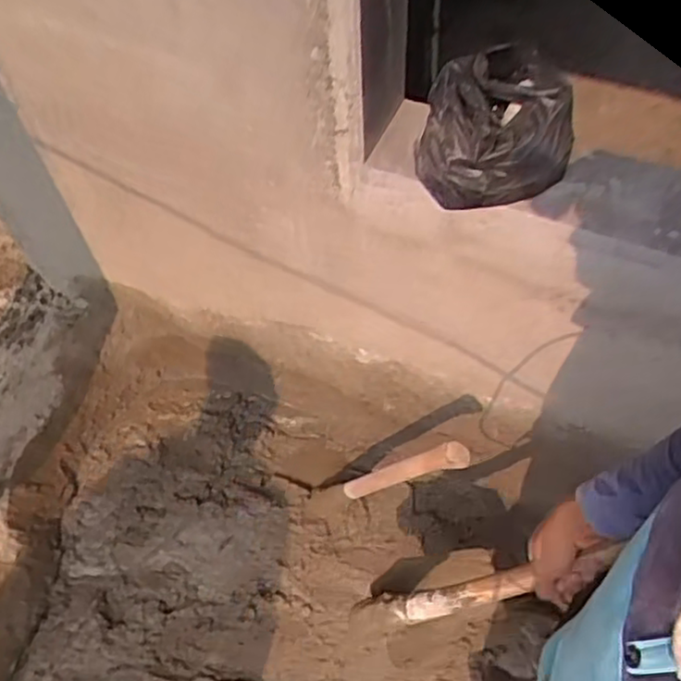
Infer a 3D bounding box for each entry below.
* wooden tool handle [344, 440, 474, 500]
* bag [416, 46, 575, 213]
[{"bbox_3d":[0.096,0.216,1.153,0.041,0.380,0.027,25,63,-15],"label":"wooden tool handle"},{"bbox_3d":[0.187,-0.256,0.858,0.176,0.116,0.157,-14,63,-5],"label":"bag"}]

